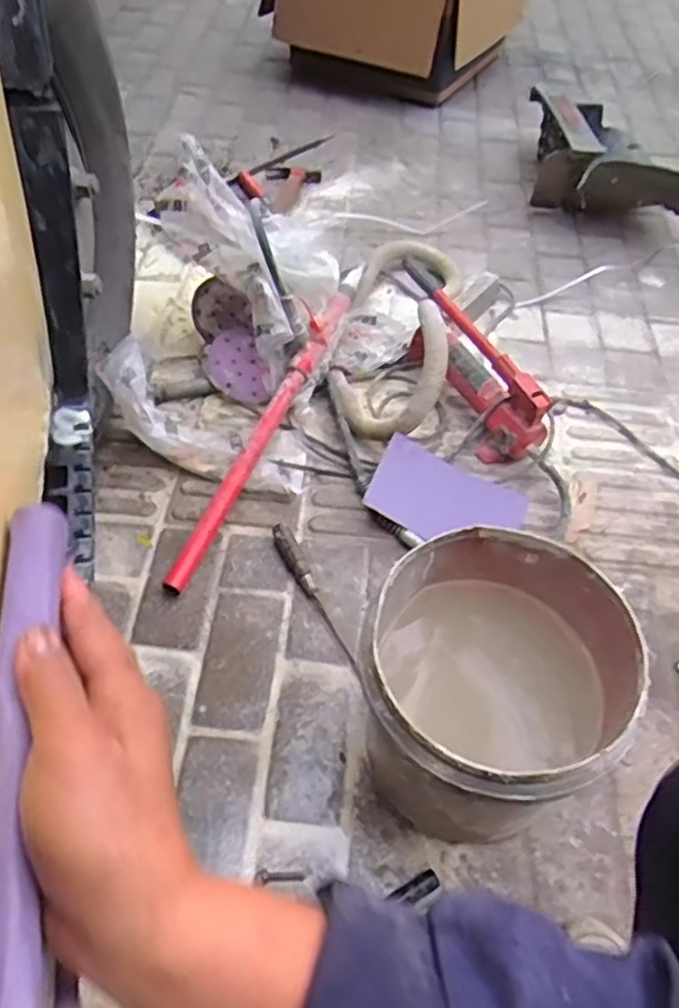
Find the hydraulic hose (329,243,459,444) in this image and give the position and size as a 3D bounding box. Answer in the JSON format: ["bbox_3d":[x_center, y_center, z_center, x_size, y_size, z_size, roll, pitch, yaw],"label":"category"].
[{"bbox_3d":[0.104,-0.317,1.298,0.187,0.138,0.540,9,52,7],"label":"hydraulic hose"}]

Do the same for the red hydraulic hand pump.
[{"bbox_3d":[0.181,-0.230,1.229,0.118,0.136,0.392,-21,54,-17],"label":"red hydraulic hand pump"}]

